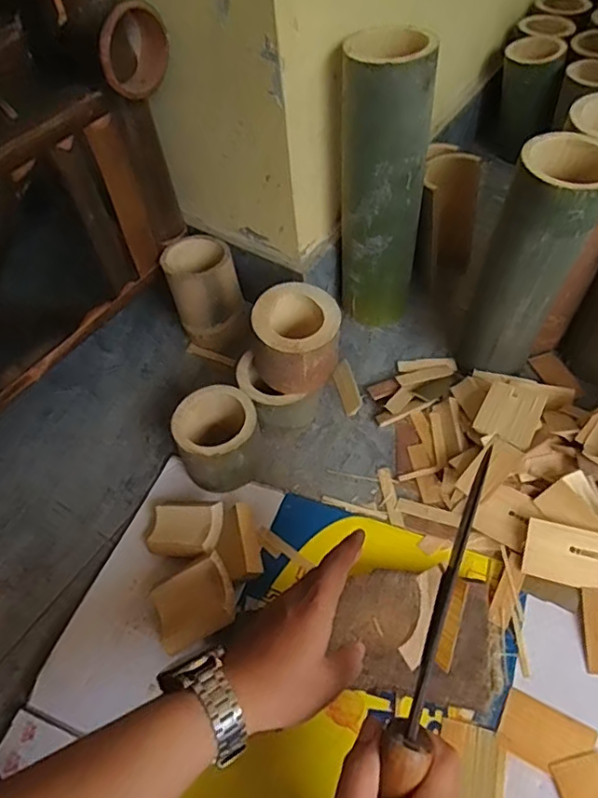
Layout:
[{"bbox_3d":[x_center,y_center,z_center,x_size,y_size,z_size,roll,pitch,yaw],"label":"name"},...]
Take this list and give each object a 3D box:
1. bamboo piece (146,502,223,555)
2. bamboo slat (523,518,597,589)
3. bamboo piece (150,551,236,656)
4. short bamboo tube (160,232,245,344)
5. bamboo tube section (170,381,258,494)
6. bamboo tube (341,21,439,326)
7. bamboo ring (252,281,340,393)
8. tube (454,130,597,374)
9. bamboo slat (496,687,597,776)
[{"bbox_3d":[-0.115,0.132,0.568,0.080,0.019,0.052,-6,64,29],"label":"bamboo piece"},{"bbox_3d":[0.250,0.146,0.528,0.071,0.004,0.052,11,84,14],"label":"bamboo slat"},{"bbox_3d":[-0.096,0.187,0.519,0.077,0.020,0.064,-32,57,8],"label":"bamboo piece"},{"bbox_3d":[-0.119,-0.133,0.734,0.083,0.128,0.088,-19,54,-9],"label":"short bamboo tube"},{"bbox_3d":[-0.087,0.045,0.619,0.089,0.081,0.095,-2,53,3],"label":"bamboo tube section"},{"bbox_3d":[0.095,-0.232,0.654,0.091,0.316,0.082,2,53,6],"label":"bamboo tube"},{"bbox_3d":[-0.004,-0.064,0.603,0.090,0.070,0.091,-2,53,3],"label":"bamboo ring"},{"bbox_3d":[0.235,-0.132,0.583,0.094,0.249,0.077,22,58,20],"label":"tube"},{"bbox_3d":[0.203,0.277,0.464,0.069,0.004,0.048,24,58,21],"label":"bamboo slat"}]

